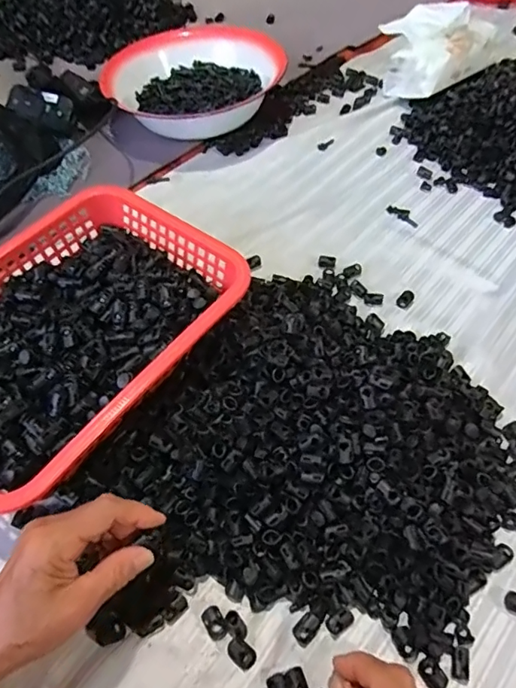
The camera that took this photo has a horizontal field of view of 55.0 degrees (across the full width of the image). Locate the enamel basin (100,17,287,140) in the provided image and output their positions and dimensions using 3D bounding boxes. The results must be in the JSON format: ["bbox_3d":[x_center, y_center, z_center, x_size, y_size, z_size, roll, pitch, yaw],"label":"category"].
[{"bbox_3d":[-0.098,-0.385,0.730,0.241,0.065,0.197,-22,60,-14],"label":"enamel basin"}]

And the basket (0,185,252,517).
[{"bbox_3d":[-0.169,-0.009,0.459,0.219,0.068,0.304,33,63,20],"label":"basket"}]

